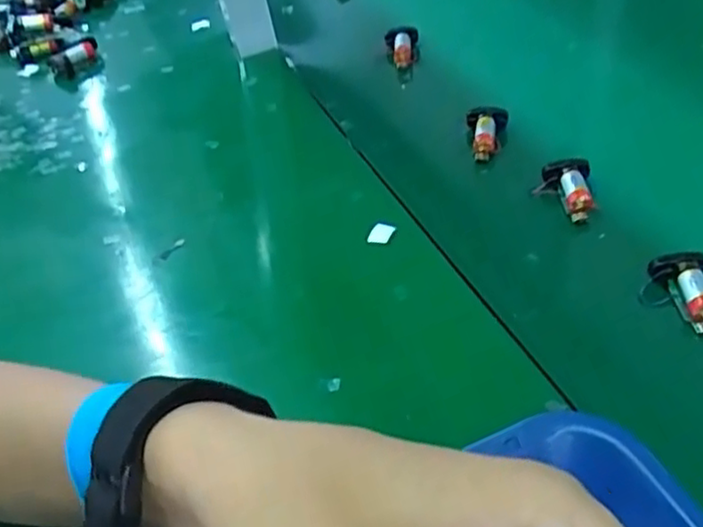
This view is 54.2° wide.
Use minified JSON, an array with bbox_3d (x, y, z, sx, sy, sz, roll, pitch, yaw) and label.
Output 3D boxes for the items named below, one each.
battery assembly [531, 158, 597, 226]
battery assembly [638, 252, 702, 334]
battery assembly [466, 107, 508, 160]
[{"bbox_3d":[0.154,-0.051,0.491,0.038,0.024,0.047,-6,46,5],"label":"battery assembly"},{"bbox_3d":[0.197,0.019,0.408,0.036,0.027,0.047,-6,46,5],"label":"battery assembly"},{"bbox_3d":[0.109,-0.105,0.552,0.032,0.024,0.048,1,47,12],"label":"battery assembly"}]

